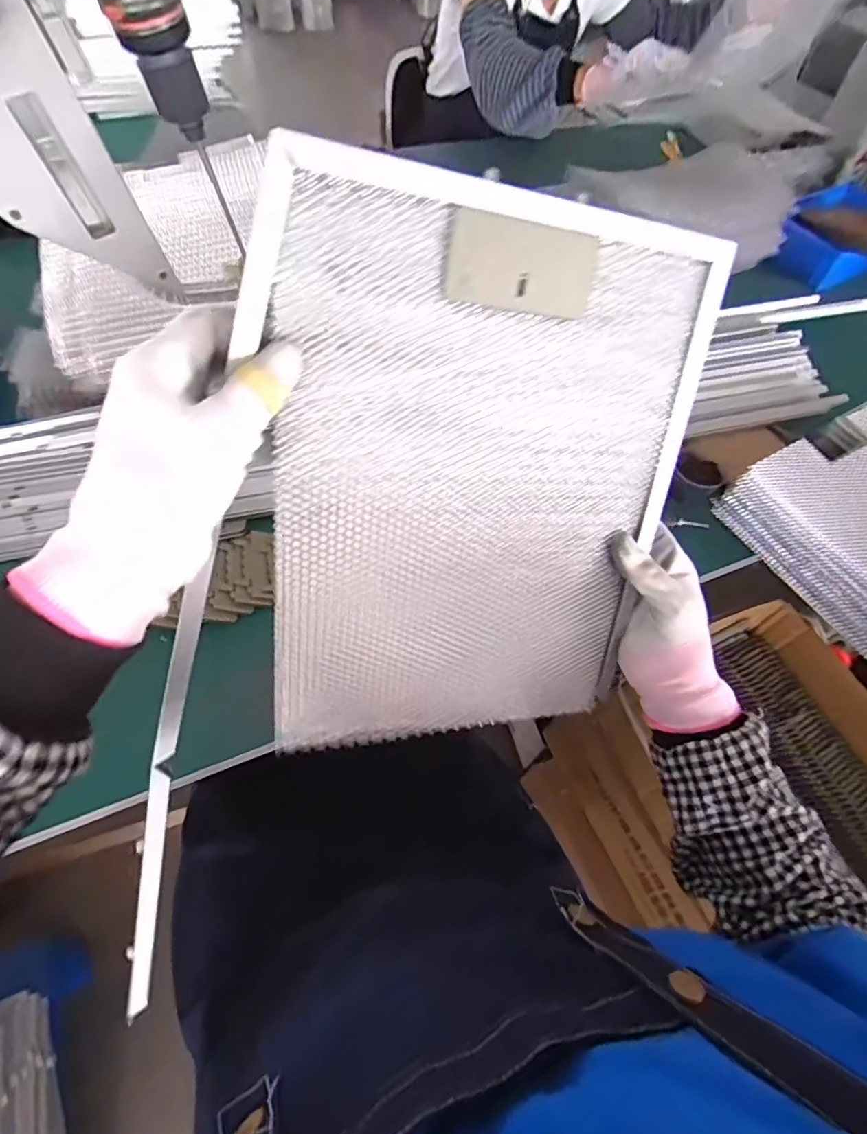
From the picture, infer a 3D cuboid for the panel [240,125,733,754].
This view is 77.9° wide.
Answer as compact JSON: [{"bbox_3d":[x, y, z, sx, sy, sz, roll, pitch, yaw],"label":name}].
[{"bbox_3d":[0.033,-0.038,0.338,0.263,0.334,0.012,-4,26,-20],"label":"panel"}]

